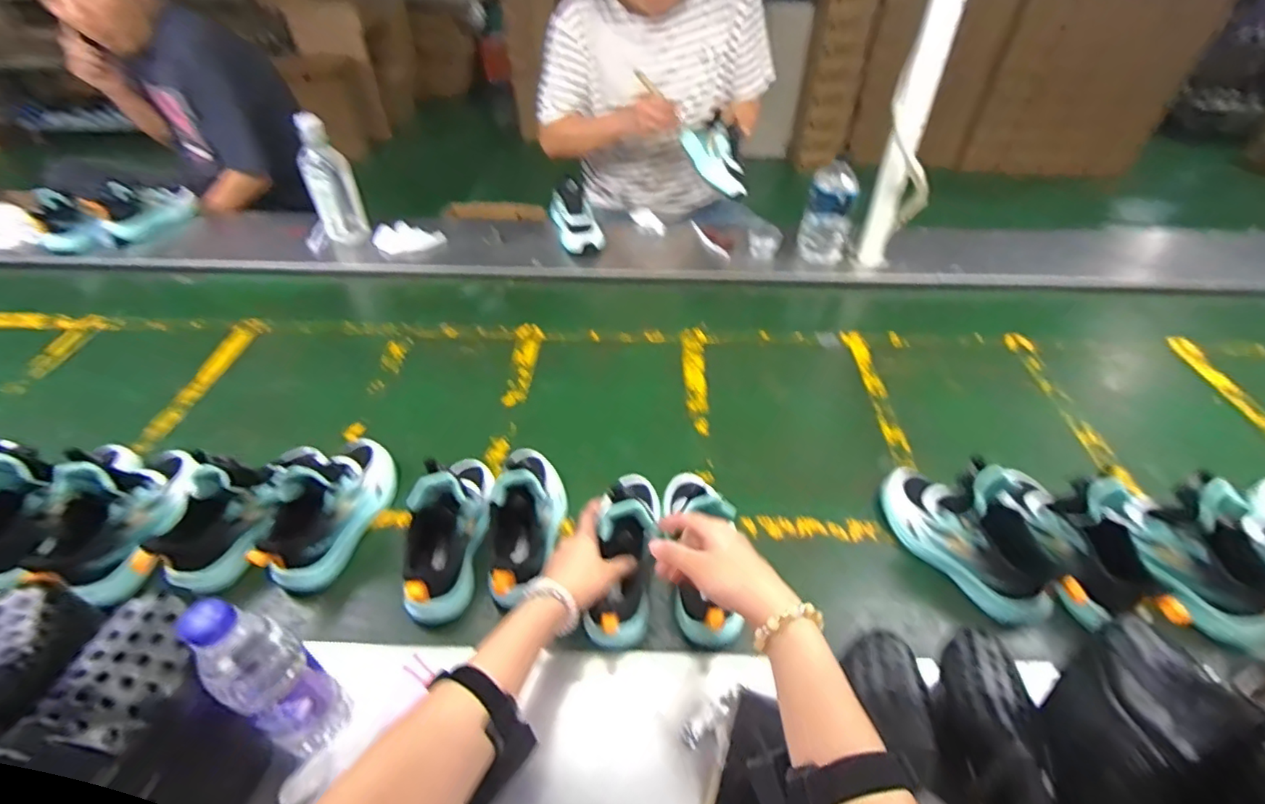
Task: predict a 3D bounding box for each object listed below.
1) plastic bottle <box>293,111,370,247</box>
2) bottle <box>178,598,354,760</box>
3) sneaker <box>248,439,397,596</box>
[{"bbox_3d":[-0.619,-0.453,1.158,0.079,0.251,0.085,-16,45,-17],"label":"plastic bottle"},{"bbox_3d":[-0.295,0.224,0.461,0.063,0.204,0.060,27,49,26],"label":"bottle"},{"bbox_3d":[-0.376,0.113,0.693,0.099,0.102,0.209,10,43,11],"label":"sneaker"}]

